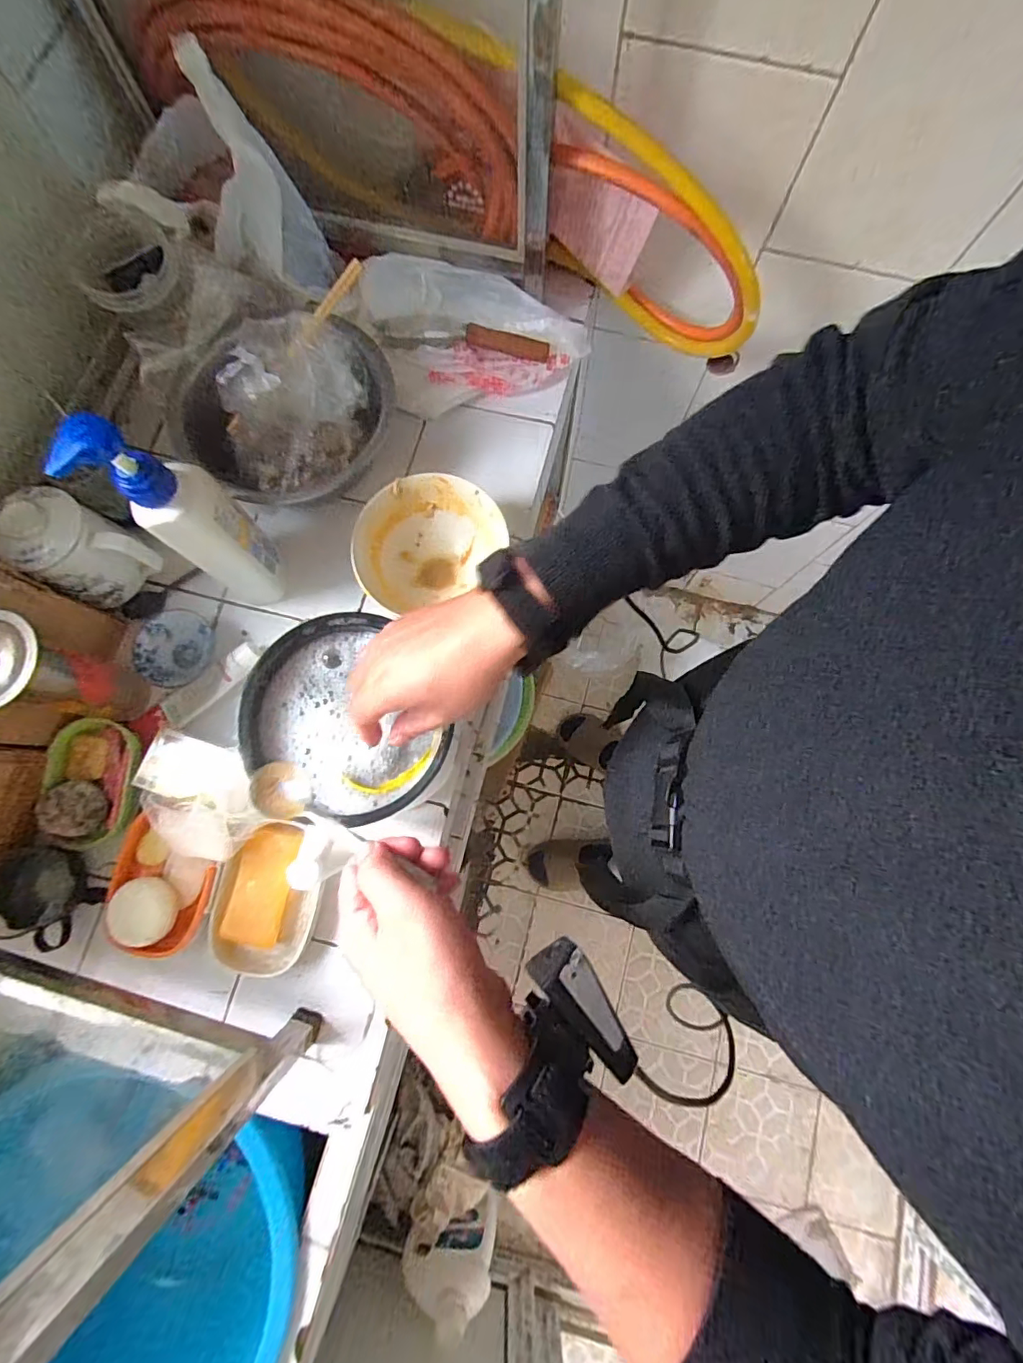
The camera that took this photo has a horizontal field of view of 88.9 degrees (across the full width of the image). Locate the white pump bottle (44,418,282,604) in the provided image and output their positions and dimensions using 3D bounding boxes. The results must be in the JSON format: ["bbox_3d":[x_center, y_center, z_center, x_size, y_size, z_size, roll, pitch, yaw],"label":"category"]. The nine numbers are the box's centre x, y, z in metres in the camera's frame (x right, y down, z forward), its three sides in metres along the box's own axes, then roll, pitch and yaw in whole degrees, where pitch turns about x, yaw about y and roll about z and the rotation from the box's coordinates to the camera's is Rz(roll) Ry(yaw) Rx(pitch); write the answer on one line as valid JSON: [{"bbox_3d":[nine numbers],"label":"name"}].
[{"bbox_3d":[-0.276,-0.141,0.458,0.069,0.246,0.069,-36,81,-8],"label":"white pump bottle"}]

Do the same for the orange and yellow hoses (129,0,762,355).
[{"bbox_3d":[-0.043,-0.536,0.540,0.643,0.223,0.091,17,78,-10],"label":"orange and yellow hoses"}]

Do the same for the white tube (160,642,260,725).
[{"bbox_3d":[-0.314,0.002,0.542,0.113,0.020,0.033,-35,80,-8],"label":"white tube"}]

